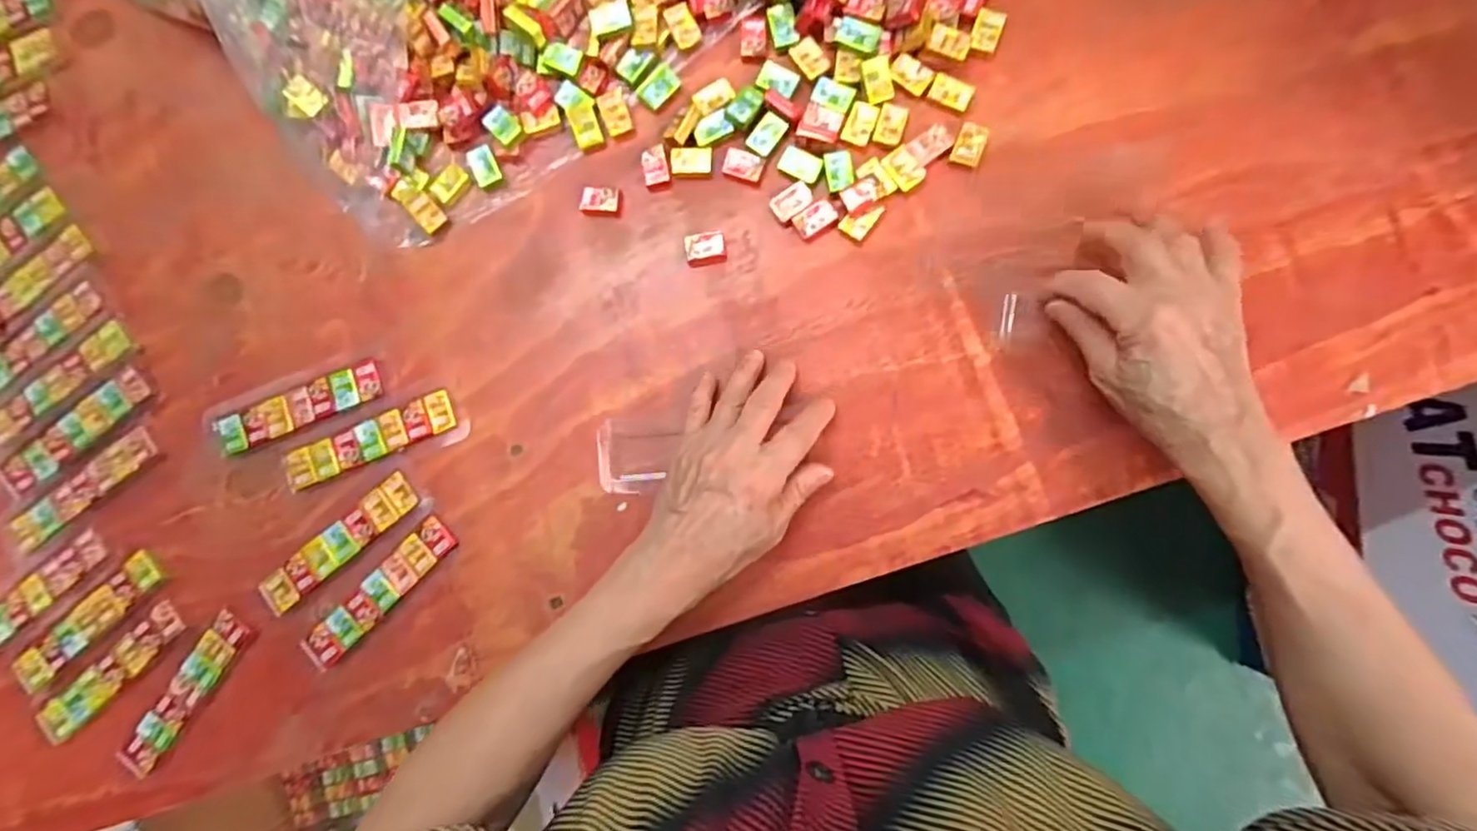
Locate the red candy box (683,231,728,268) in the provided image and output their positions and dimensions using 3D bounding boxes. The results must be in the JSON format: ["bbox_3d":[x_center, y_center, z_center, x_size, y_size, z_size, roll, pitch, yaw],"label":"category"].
[{"bbox_3d":[-0.021,-0.106,0.418,0.025,0.008,0.020,-9,87,6],"label":"red candy box"}]

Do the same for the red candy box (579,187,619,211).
[{"bbox_3d":[-0.090,-0.140,0.427,0.025,0.008,0.015,3,88,7],"label":"red candy box"}]

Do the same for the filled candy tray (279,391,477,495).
[{"bbox_3d":[-0.241,0.020,0.435,0.124,0.009,0.033,-20,86,5],"label":"filled candy tray"}]

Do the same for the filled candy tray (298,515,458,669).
[{"bbox_3d":[-0.232,0.114,0.427,0.119,0.011,0.025,-43,84,3],"label":"filled candy tray"}]

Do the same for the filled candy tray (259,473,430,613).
[{"bbox_3d":[-0.259,0.082,0.430,0.120,0.014,0.031,-35,85,4],"label":"filled candy tray"}]

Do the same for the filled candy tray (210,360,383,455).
[{"bbox_3d":[-0.294,-0.008,0.440,0.120,0.009,0.034,-20,86,5],"label":"filled candy tray"}]

